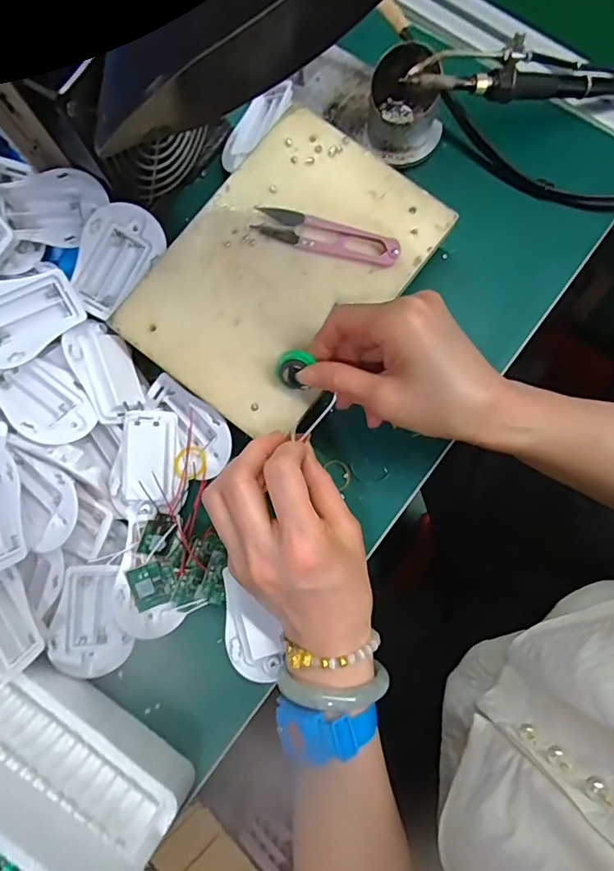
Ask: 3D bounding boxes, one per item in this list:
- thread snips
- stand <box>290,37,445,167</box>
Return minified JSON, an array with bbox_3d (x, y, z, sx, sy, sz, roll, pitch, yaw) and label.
[{"bbox_3d":[0.014,-0.138,0.343,0.101,0.008,0.022,17,81,6],"label":"thread snips"},{"bbox_3d":[0.051,-0.268,0.383,0.121,0.047,0.064,35,83,8],"label":"stand"}]

